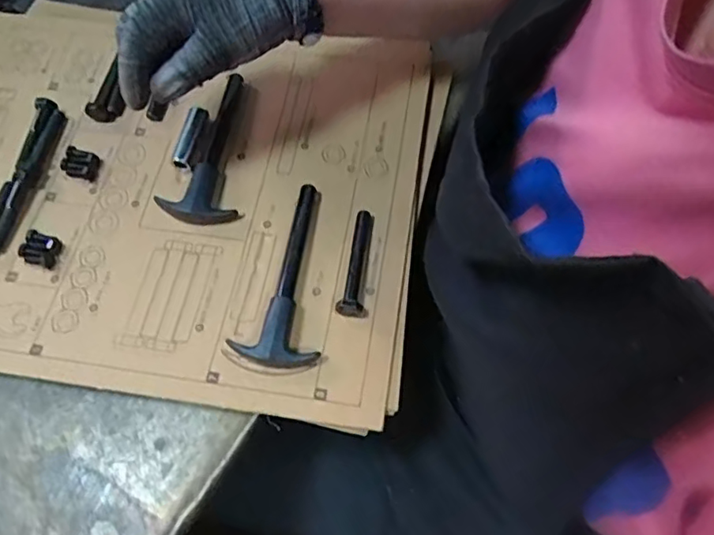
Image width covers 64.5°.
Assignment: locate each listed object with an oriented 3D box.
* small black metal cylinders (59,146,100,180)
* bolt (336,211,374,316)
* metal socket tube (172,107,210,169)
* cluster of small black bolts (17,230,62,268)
[{"bbox_3d":[-0.203,-0.076,0.414,0.026,0.008,0.022,12,67,6],"label":"small black metal cylinders"},{"bbox_3d":[0.001,-0.004,0.374,0.017,0.020,0.077,7,67,4],"label":"bolt"},{"bbox_3d":[-0.123,-0.096,0.419,0.014,0.013,0.053,10,67,5],"label":"metal socket tube"},{"bbox_3d":[-0.216,-0.013,0.383,0.027,0.010,0.024,11,67,5],"label":"cluster of small black bolts"}]

